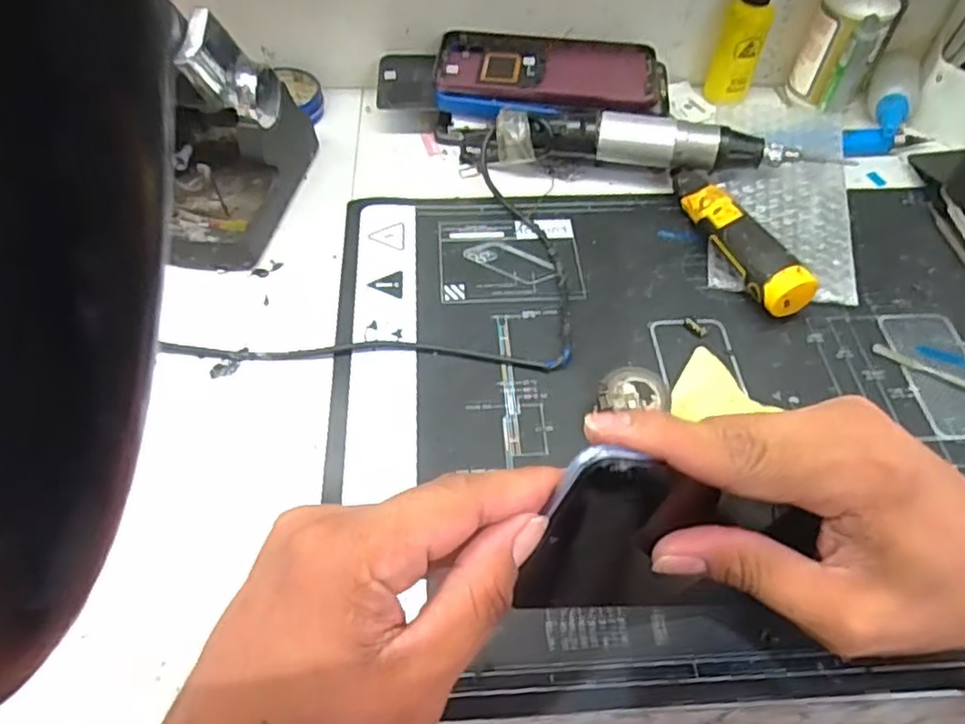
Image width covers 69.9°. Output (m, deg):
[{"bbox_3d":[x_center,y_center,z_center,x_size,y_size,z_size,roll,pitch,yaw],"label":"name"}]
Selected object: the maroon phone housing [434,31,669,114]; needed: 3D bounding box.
[{"bbox_3d":[0.053,-0.222,0.524,0.171,0.008,0.089,4,54,2],"label":"maroon phone housing"}]

